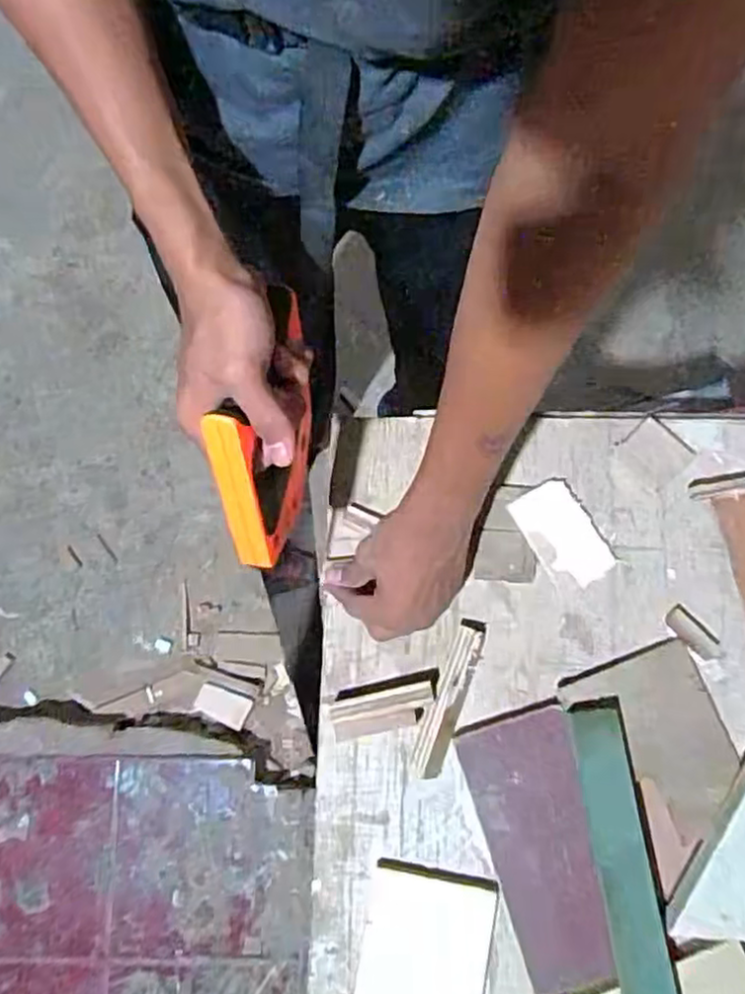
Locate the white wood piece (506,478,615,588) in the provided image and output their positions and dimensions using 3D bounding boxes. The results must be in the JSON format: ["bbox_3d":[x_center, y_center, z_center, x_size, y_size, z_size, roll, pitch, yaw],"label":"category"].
[{"bbox_3d":[0.160,0.031,0.589,0.057,0.007,0.088,-29,80,-4],"label":"white wood piece"}]

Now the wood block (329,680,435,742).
[{"bbox_3d":[0.008,0.173,0.560,0.082,0.018,0.031,-13,79,-1],"label":"wood block"}]

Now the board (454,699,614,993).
[{"bbox_3d":[0.131,0.268,0.533,0.086,0.013,0.195,-17,78,8],"label":"board"}]

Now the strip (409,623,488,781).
[{"bbox_3d":[0.063,0.163,0.561,0.027,0.023,0.130,20,80,5],"label":"strip"}]

